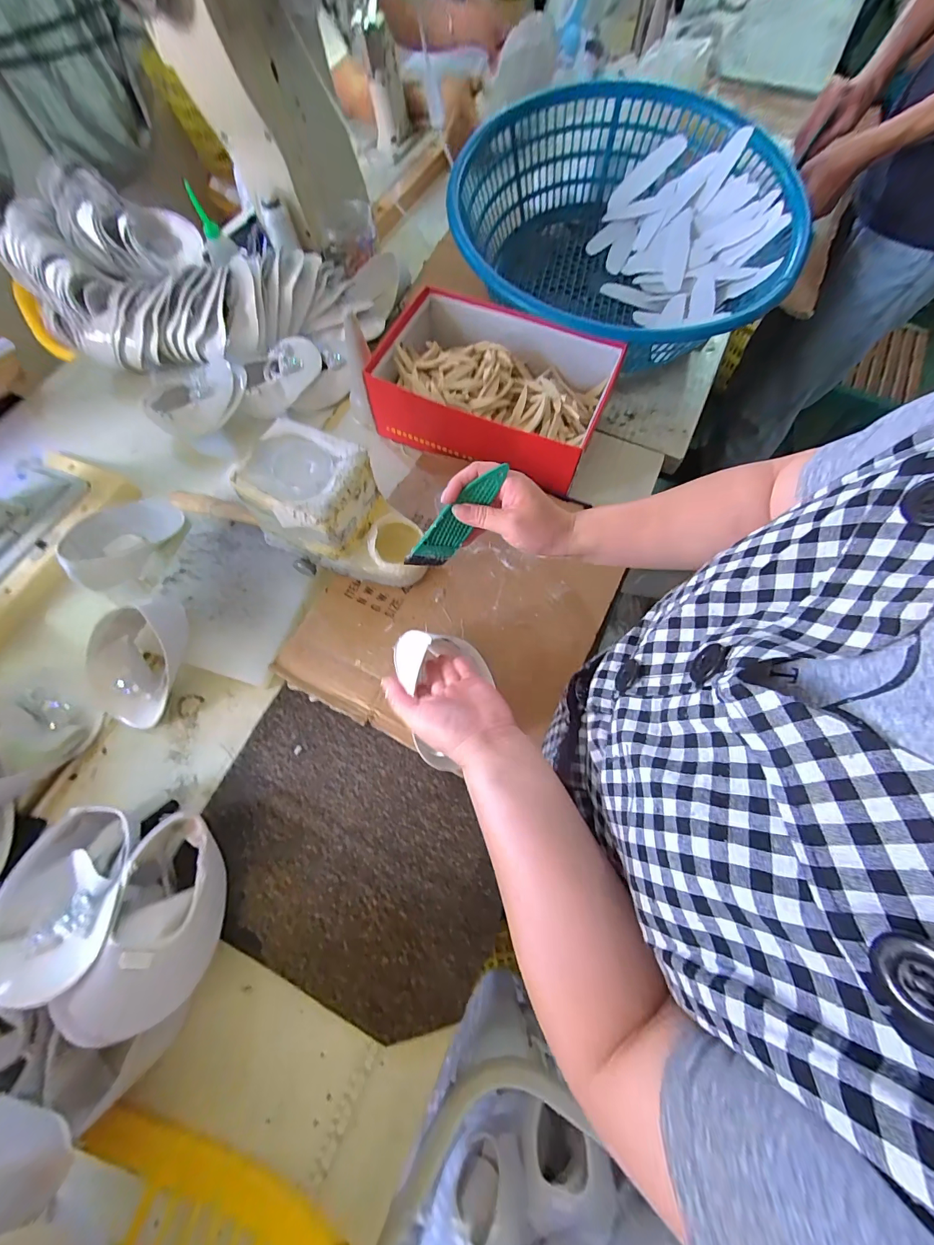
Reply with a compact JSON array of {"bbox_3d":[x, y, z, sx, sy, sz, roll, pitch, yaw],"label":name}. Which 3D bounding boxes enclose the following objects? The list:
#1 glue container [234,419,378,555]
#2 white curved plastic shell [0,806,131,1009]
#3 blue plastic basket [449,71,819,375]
[{"bbox_3d":[-0.178,-0.148,0.462,0.121,0.092,0.107,17,71,7],"label":"glue container"},{"bbox_3d":[-0.373,0.259,0.390,0.116,0.077,0.146,-11,70,-3],"label":"white curved plastic shell"},{"bbox_3d":[0.250,-0.620,0.661,0.513,0.163,0.524,25,72,10],"label":"blue plastic basket"}]

